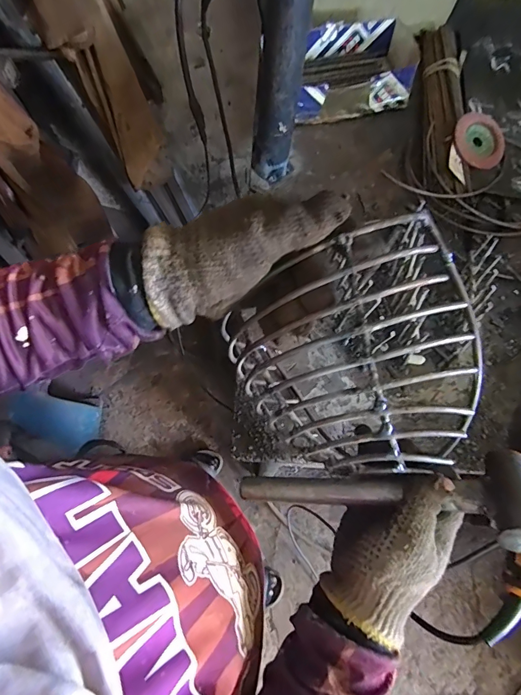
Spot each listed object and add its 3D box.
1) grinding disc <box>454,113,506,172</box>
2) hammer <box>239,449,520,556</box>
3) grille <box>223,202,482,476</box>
[{"bbox_3d":[0.325,-0.306,0.589,0.081,0.005,0.084,1,86,-11],"label":"grinding disc"},{"bbox_3d":[0.092,0.127,0.338,0.241,0.030,0.068,-9,66,26],"label":"hammer"},{"bbox_3d":[0.068,0.016,0.290,0.159,0.116,0.157,-16,70,-7],"label":"grille"}]

